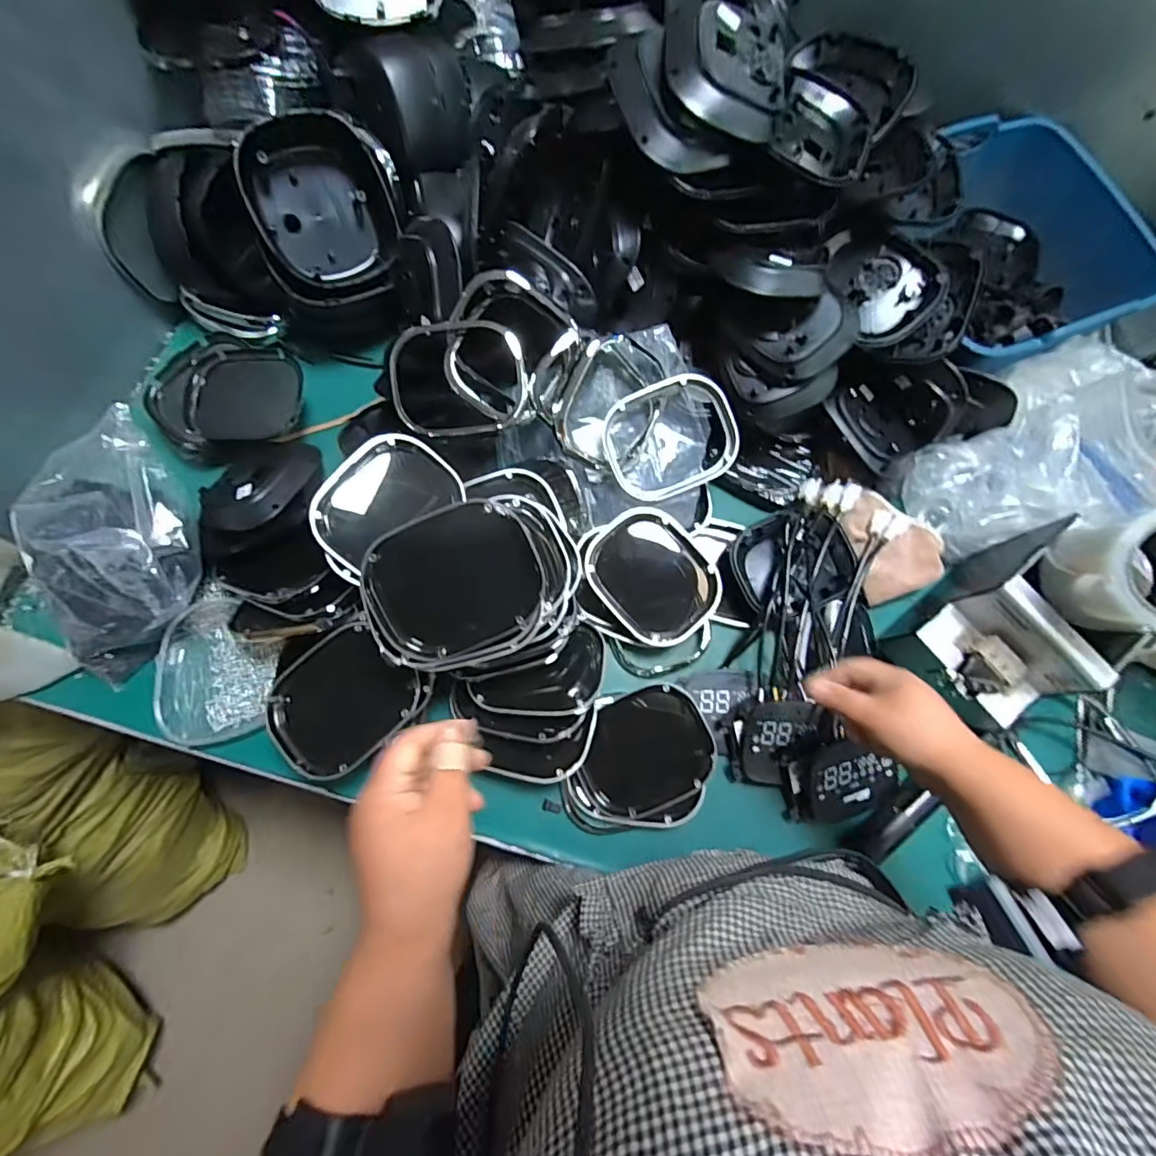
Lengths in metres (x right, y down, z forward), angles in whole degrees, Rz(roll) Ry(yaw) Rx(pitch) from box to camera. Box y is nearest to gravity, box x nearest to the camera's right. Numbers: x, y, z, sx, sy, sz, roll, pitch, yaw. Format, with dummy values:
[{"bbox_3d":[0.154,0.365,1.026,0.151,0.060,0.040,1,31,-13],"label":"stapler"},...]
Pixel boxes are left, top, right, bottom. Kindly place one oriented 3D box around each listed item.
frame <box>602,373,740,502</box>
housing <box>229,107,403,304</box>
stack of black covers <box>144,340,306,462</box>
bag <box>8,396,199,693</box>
[{"bbox_3d":[0.104,-0.157,0.584,0.146,0.021,0.124,-19,93,3],"label":"frame"},{"bbox_3d":[-0.282,-0.418,0.592,0.170,0.079,0.191,-28,115,-19],"label":"housing"},{"bbox_3d":[-0.411,-0.215,0.618,0.168,0.033,0.143,-16,76,-6],"label":"stack of black covers"},{"bbox_3d":[-0.461,-0.025,0.523,0.128,0.128,0.219,-10,75,-4],"label":"bag"}]

